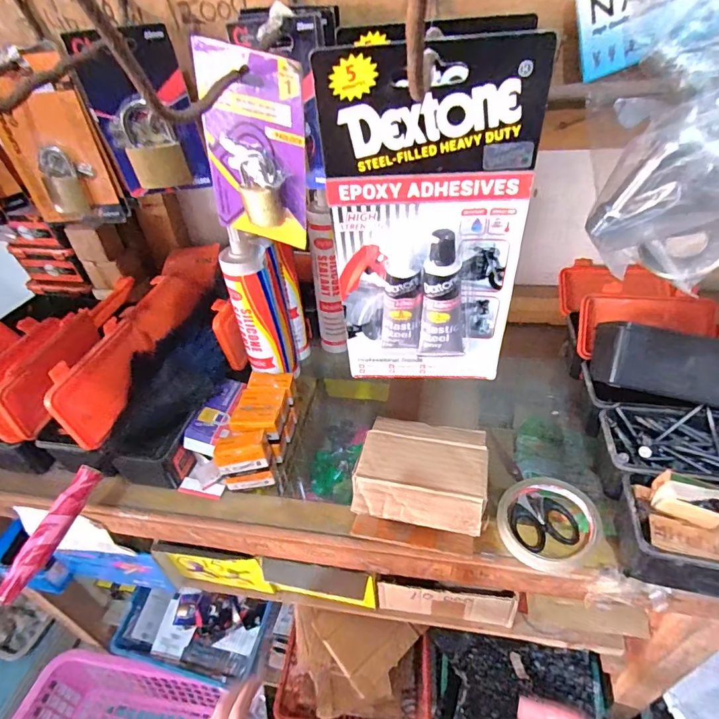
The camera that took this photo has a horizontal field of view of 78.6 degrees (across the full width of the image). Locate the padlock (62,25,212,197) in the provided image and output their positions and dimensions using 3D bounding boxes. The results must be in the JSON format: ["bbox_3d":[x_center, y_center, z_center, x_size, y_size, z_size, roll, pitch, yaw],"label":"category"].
[{"bbox_3d":[-0.136,-0.152,0.279,0.059,0.090,0.015,-11,40,-6],"label":"padlock"}]

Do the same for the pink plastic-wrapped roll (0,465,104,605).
[{"bbox_3d":[-0.280,0.157,0.401,0.015,0.026,0.119,10,57,18],"label":"pink plastic-wrapped roll"}]

